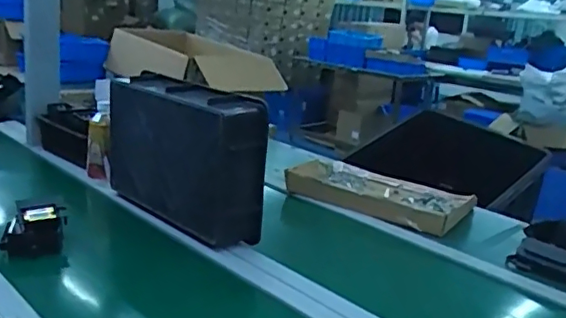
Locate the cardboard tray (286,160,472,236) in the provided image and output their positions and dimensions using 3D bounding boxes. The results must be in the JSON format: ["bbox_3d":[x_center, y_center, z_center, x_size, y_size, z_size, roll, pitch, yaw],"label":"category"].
[{"bbox_3d":[0.232,0.078,1.357,0.417,0.057,0.298,15,18,28],"label":"cardboard tray"}]

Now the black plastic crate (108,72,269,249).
[{"bbox_3d":[-0.213,-0.019,1.153,0.107,0.263,0.476,-9,21,-42],"label":"black plastic crate"}]

